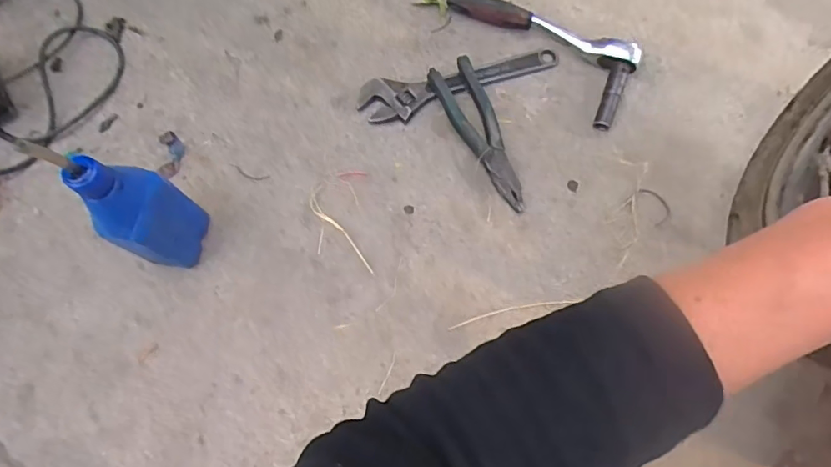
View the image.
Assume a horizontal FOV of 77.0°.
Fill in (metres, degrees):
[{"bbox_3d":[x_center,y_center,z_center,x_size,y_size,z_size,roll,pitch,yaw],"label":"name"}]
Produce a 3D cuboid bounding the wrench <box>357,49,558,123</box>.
[{"bbox_3d":[0.054,-0.173,0.613,0.239,0.017,0.053,-13,76,-1],"label":"wrench"}]

